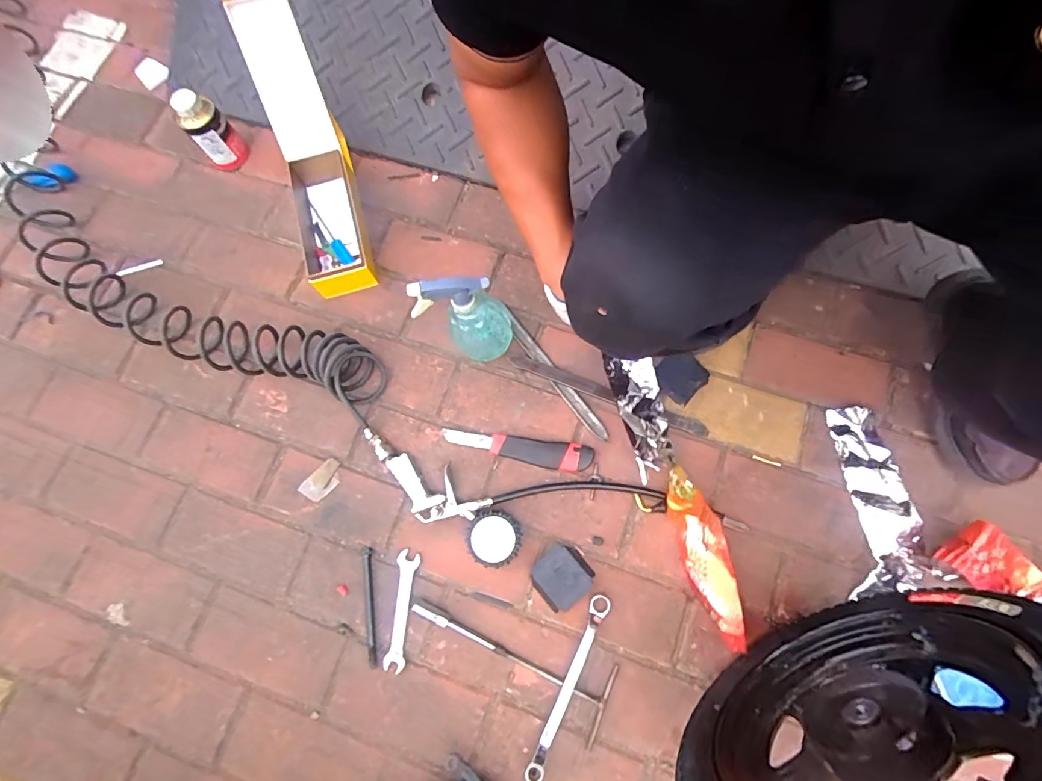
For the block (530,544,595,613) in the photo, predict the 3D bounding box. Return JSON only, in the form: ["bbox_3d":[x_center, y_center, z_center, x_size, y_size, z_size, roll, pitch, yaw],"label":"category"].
[{"bbox_3d":[0.052,0.240,0.614,0.069,0.028,0.067,-40,79,-7],"label":"block"}]

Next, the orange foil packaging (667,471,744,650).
[{"bbox_3d":[0.229,0.203,0.593,0.042,0.065,0.211,-16,77,-2],"label":"orange foil packaging"}]

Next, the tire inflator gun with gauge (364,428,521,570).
[{"bbox_3d":[-0.112,0.139,0.643,0.257,0.038,0.075,39,81,10],"label":"tire inflator gun with gauge"}]

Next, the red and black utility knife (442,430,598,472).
[{"bbox_3d":[-0.006,0.083,0.662,0.205,0.020,0.038,7,77,3],"label":"red and black utility knife"}]

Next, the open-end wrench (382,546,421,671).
[{"bbox_3d":[-0.155,0.283,0.616,0.028,0.006,0.144,6,77,3],"label":"open-end wrench"}]

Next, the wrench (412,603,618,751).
[{"bbox_3d":[-0.018,0.337,0.595,0.264,0.017,0.091,23,78,7],"label":"wrench"}]

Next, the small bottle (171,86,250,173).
[{"bbox_3d":[-0.485,-0.405,0.746,0.060,0.126,0.053,-39,79,-7],"label":"small bottle"}]

